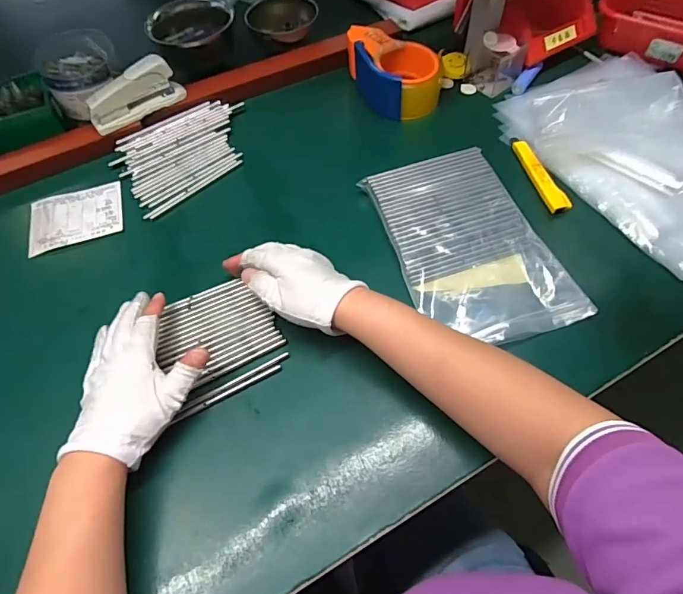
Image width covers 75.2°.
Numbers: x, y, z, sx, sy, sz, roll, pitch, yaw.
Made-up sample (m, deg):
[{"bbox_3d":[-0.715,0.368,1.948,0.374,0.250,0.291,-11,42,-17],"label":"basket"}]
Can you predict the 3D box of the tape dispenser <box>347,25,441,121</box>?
[{"bbox_3d":[0.076,-0.310,0.612,0.098,0.069,0.130,-23,60,-10],"label":"tape dispenser"}]

